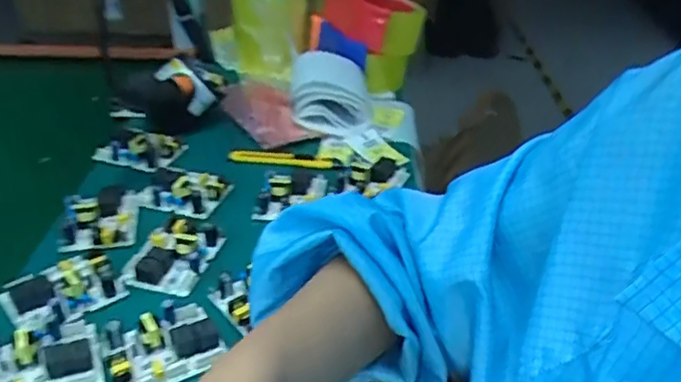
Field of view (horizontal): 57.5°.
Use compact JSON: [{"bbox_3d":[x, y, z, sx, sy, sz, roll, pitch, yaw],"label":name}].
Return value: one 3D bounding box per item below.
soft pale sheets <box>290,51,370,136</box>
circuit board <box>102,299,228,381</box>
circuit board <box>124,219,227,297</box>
[{"bbox_3d":[-0.012,-0.125,0.790,0.097,0.054,0.143,1,33,0],"label":"soft pale sheets"},{"bbox_3d":[-0.129,0.108,0.451,0.079,0.024,0.062,-14,38,-28],"label":"circuit board"},{"bbox_3d":[-0.143,0.050,0.537,0.058,0.020,0.083,8,33,10],"label":"circuit board"}]

